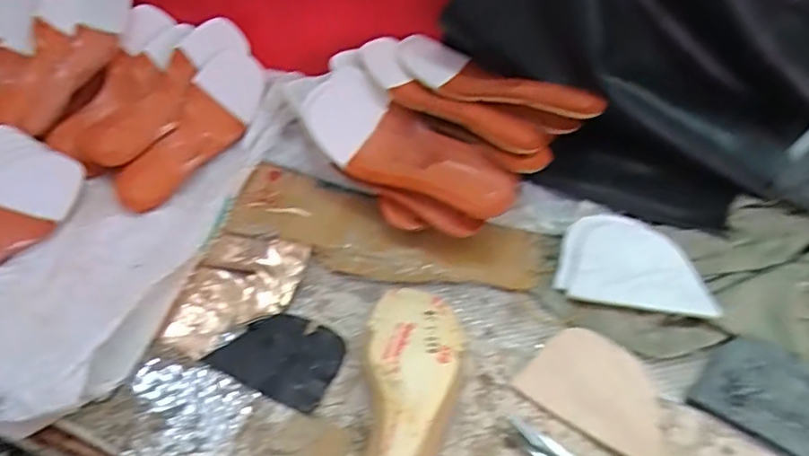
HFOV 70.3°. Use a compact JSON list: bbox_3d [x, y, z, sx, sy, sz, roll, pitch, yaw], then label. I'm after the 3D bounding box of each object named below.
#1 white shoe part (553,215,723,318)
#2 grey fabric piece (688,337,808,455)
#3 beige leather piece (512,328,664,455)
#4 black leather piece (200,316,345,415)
[{"bbox_3d":[0.213,0.031,0.534,0.131,0.021,0.087,9,49,11],"label":"white shoe part"},{"bbox_3d":[0.301,0.138,0.452,0.120,0.006,0.086,29,56,25],"label":"grey fabric piece"},{"bbox_3d":[0.163,0.130,0.470,0.117,0.005,0.080,30,56,26],"label":"beige leather piece"},{"bbox_3d":[-0.111,0.111,0.505,0.110,0.005,0.073,16,51,16],"label":"black leather piece"}]

